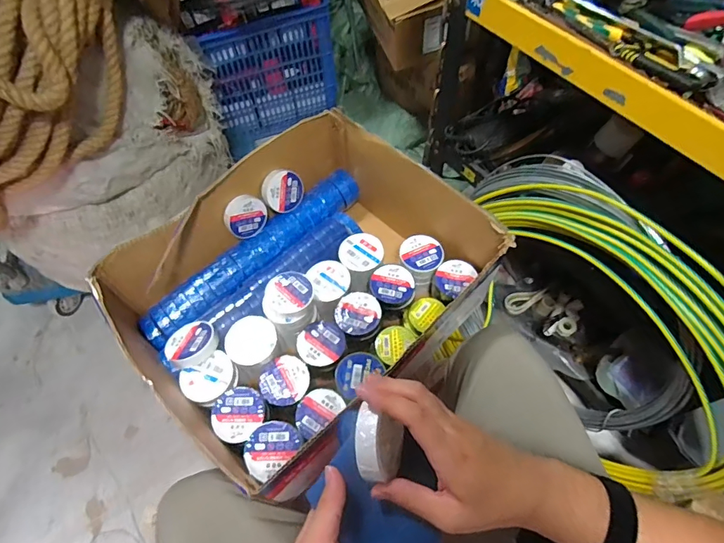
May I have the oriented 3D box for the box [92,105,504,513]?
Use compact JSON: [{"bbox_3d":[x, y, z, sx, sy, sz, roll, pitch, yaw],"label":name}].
[{"bbox_3d":[-0.095,0.009,0.645,0.446,0.164,0.401,-41,65,-19],"label":"box"}]

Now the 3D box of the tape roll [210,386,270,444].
[{"bbox_3d":[-0.158,0.184,0.563,0.066,0.016,0.066,-2,59,3],"label":"tape roll"}]

